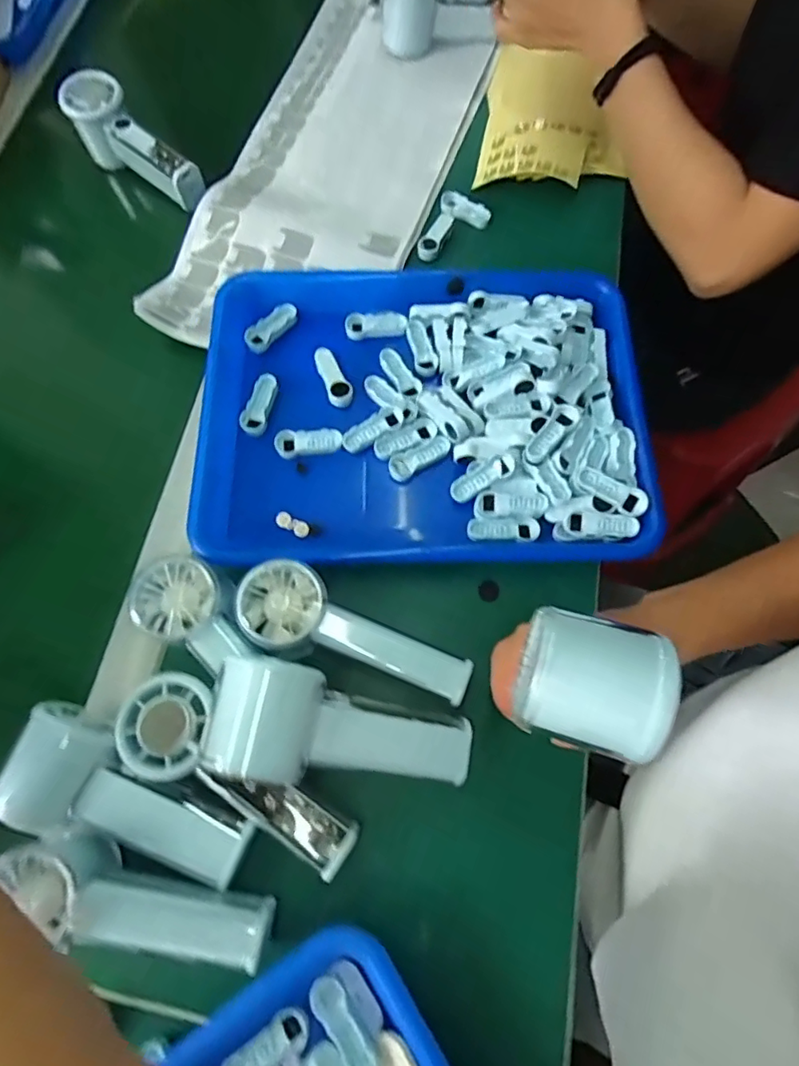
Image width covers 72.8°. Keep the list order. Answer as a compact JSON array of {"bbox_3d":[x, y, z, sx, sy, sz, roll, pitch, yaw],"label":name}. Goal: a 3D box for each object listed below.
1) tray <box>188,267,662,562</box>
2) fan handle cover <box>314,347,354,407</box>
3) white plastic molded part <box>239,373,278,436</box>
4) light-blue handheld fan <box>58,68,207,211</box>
[{"bbox_3d":[0.017,-0.096,0.424,0.329,0.037,0.241,0,72,2],"label":"tray"},{"bbox_3d":[-0.053,-0.124,0.432,0.019,0.007,0.054,-22,71,-4],"label":"fan handle cover"},{"bbox_3d":[-0.111,-0.103,0.426,0.021,0.007,0.052,12,72,7],"label":"white plastic molded part"},{"bbox_3d":[-0.252,-0.366,0.509,0.149,0.055,0.050,42,78,15],"label":"light-blue handheld fan"}]

